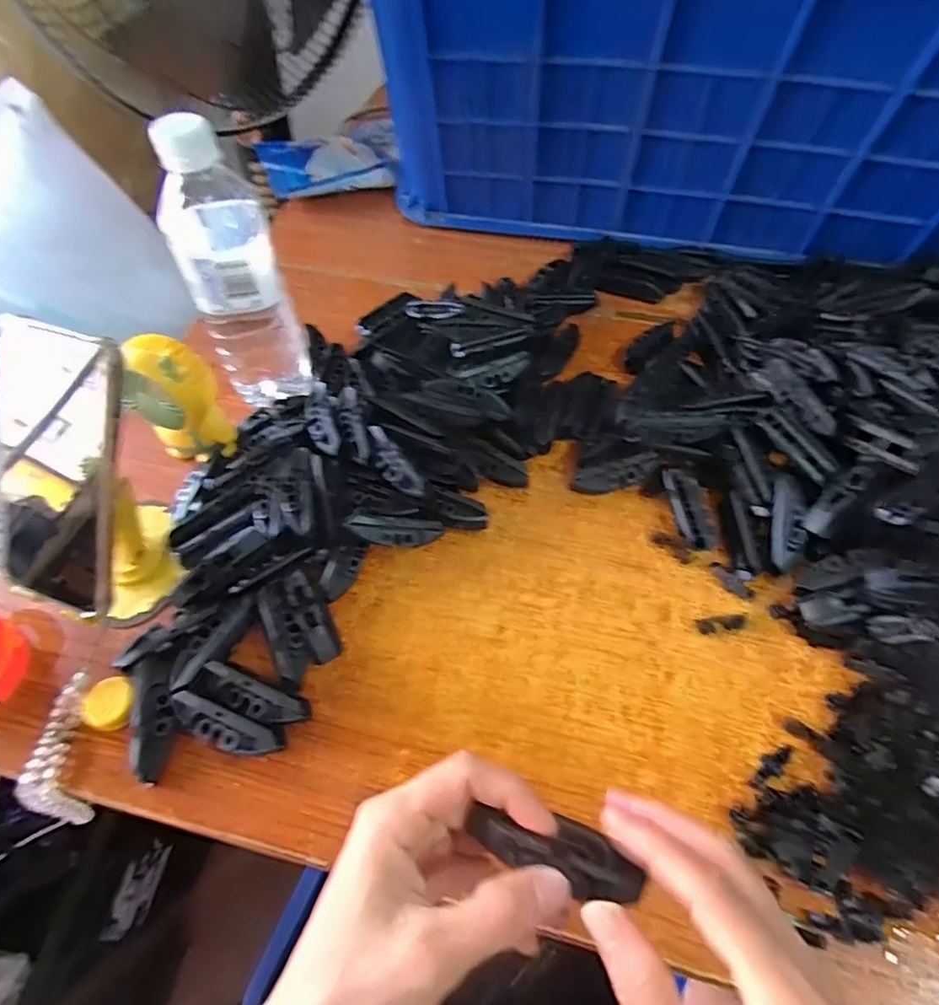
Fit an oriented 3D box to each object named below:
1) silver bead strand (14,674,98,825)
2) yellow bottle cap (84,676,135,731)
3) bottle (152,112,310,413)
[{"bbox_3d":[-0.244,0.149,0.342,0.023,0.034,0.088,-1,78,1],"label":"silver bead strand"},{"bbox_3d":[-0.216,0.120,0.343,0.029,0.007,0.032,-30,61,-18],"label":"yellow bottle cap"},{"bbox_3d":[-0.171,-0.162,0.421,0.067,0.209,0.064,-21,59,-13],"label":"bottle"}]

